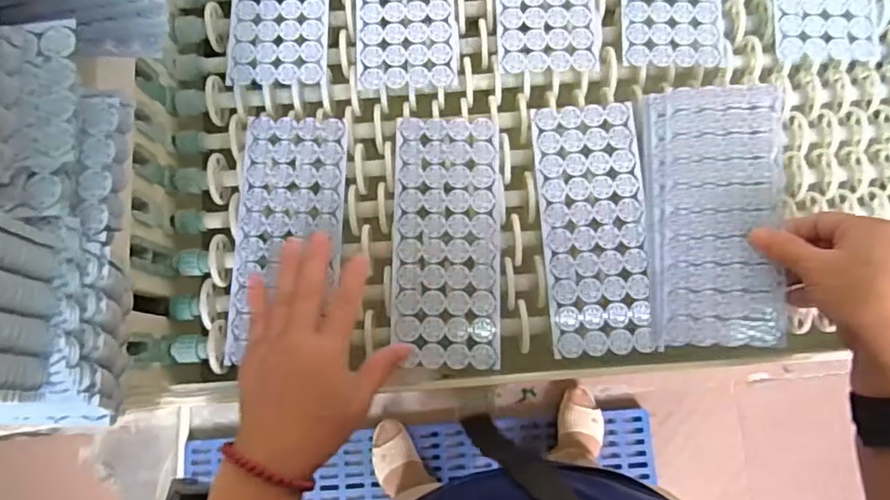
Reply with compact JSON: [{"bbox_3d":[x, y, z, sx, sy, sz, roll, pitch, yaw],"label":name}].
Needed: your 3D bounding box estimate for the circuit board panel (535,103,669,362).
[{"bbox_3d":[0.118,-0.019,0.482,0.080,0.004,0.200,-4,79,1],"label":"circuit board panel"}]

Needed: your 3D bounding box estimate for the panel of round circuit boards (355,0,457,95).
[{"bbox_3d":[-0.034,-0.219,0.525,0.084,0.005,0.171,-2,79,1],"label":"panel of round circuit boards"}]

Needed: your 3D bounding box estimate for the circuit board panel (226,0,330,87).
[{"bbox_3d":[-0.141,-0.221,0.528,0.084,0.009,0.166,0,79,2],"label":"circuit board panel"}]

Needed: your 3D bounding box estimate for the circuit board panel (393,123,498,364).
[{"bbox_3d":[0.001,-0.009,0.481,0.082,0.004,0.198,0,79,2],"label":"circuit board panel"}]

